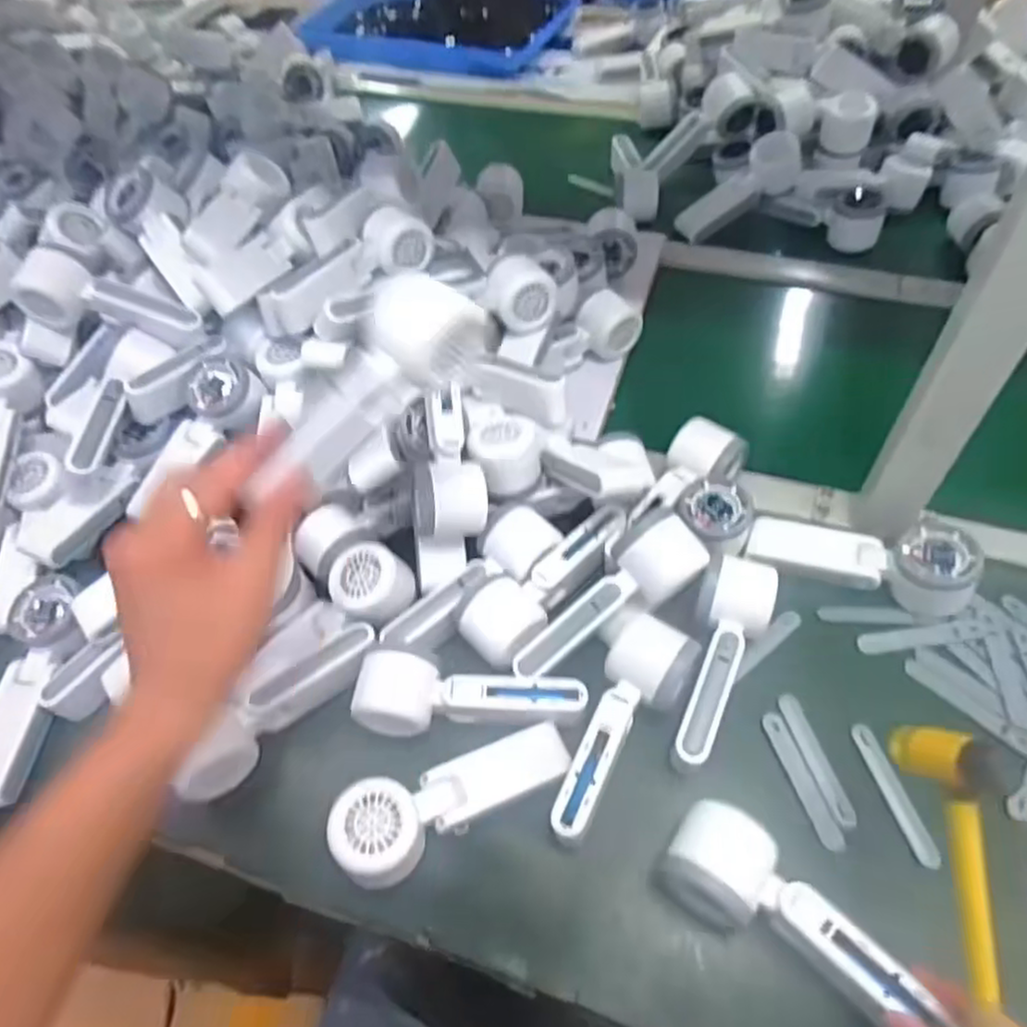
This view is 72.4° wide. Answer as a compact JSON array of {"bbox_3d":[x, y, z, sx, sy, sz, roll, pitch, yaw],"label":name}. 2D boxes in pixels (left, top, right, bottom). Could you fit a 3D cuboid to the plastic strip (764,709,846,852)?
[{"bbox_3d":[0.200,0.185,0.489,0.016,0.004,0.094,-15,54,-7],"label":"plastic strip"}]

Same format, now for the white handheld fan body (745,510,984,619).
[{"bbox_3d":[0.279,0.027,0.560,0.168,0.053,0.060,17,57,15],"label":"white handheld fan body"}]

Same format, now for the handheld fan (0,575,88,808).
[{"bbox_3d":[-0.374,0.132,0.539,0.048,0.027,0.166,3,69,6],"label":"handheld fan"}]

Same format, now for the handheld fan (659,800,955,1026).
[{"bbox_3d":[0.167,0.239,0.413,0.156,0.040,0.055,27,60,31],"label":"handheld fan"}]

